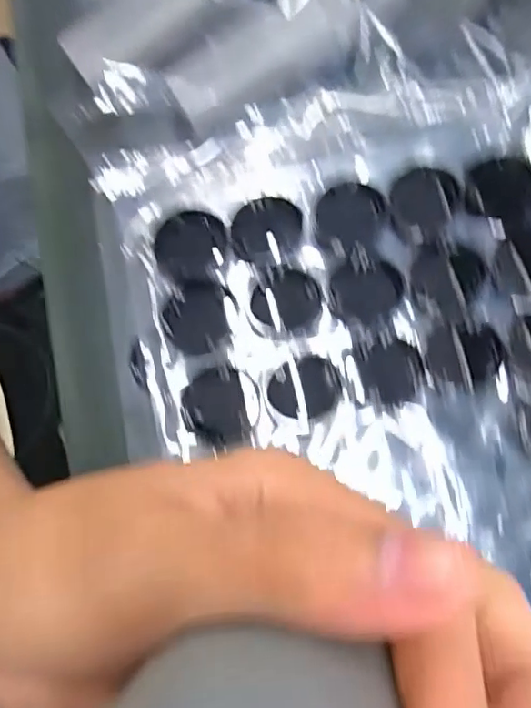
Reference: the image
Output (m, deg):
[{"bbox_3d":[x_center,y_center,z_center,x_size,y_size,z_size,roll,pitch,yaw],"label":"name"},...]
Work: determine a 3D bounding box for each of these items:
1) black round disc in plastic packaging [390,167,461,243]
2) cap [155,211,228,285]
[{"bbox_3d":[0.067,-0.063,0.233,0.031,0.004,0.027,-33,80,-11],"label":"black round disc in plastic packaging"},{"bbox_3d":[-0.030,-0.043,0.230,0.029,0.004,0.031,-6,76,-6],"label":"cap"}]

